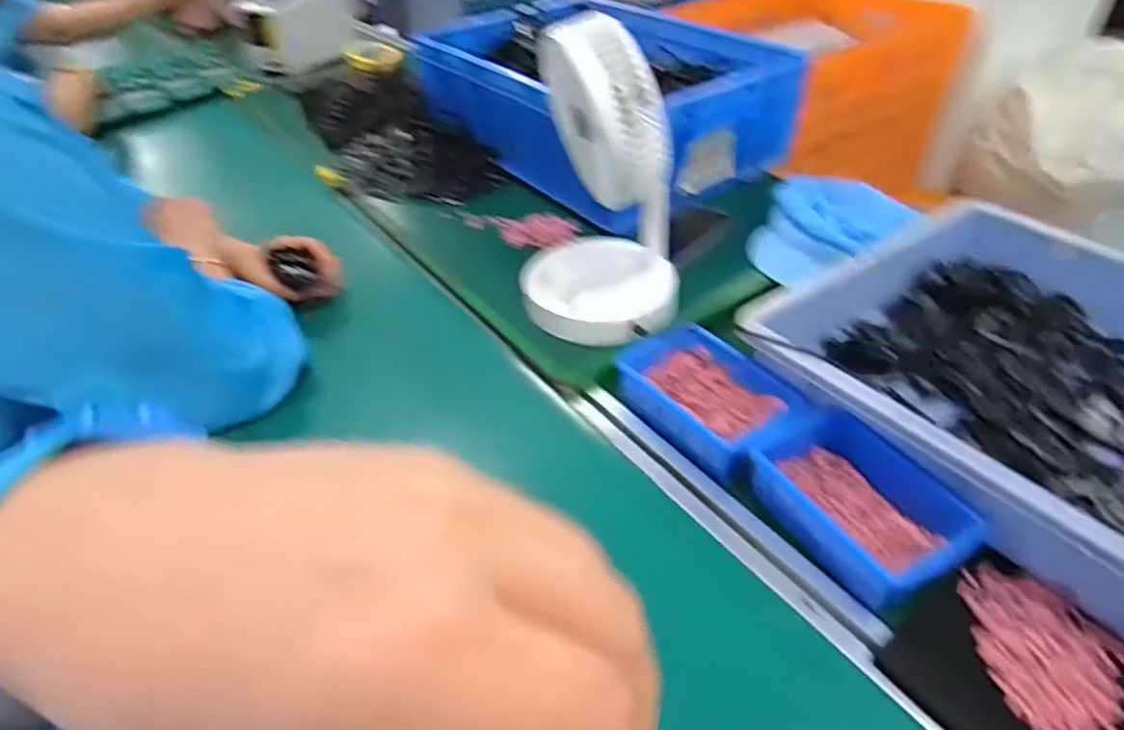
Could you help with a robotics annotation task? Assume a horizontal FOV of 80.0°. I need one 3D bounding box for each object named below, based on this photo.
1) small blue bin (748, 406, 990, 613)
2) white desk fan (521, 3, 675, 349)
[{"bbox_3d":[0.231,0.104,0.520,0.106,0.046,0.153,-24,45,-23],"label":"small blue bin"},{"bbox_3d":[0.035,-0.177,0.650,0.158,0.277,0.156,0,41,3],"label":"white desk fan"}]

